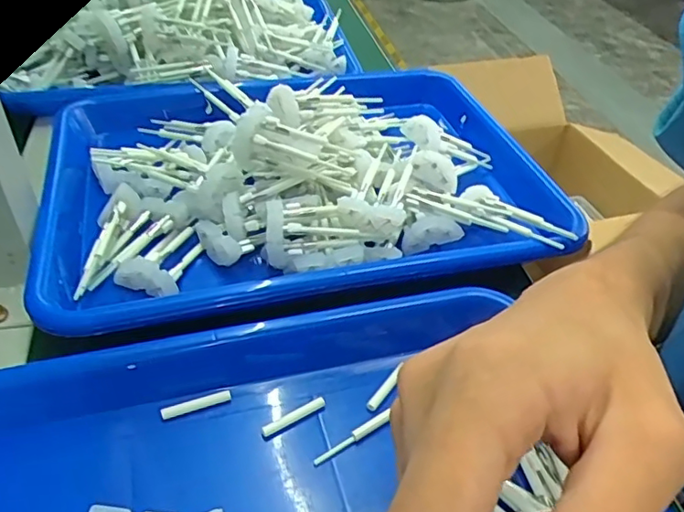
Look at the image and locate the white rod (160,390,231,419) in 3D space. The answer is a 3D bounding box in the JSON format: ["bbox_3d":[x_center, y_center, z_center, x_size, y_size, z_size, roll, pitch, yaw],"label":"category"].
[{"bbox_3d":[-0.071,0.072,0.283,0.033,0.004,0.005,-14,44,-18],"label":"white rod"}]

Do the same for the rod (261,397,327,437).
[{"bbox_3d":[-0.023,0.078,0.282,0.034,0.004,0.005,-21,47,-25],"label":"rod"}]

